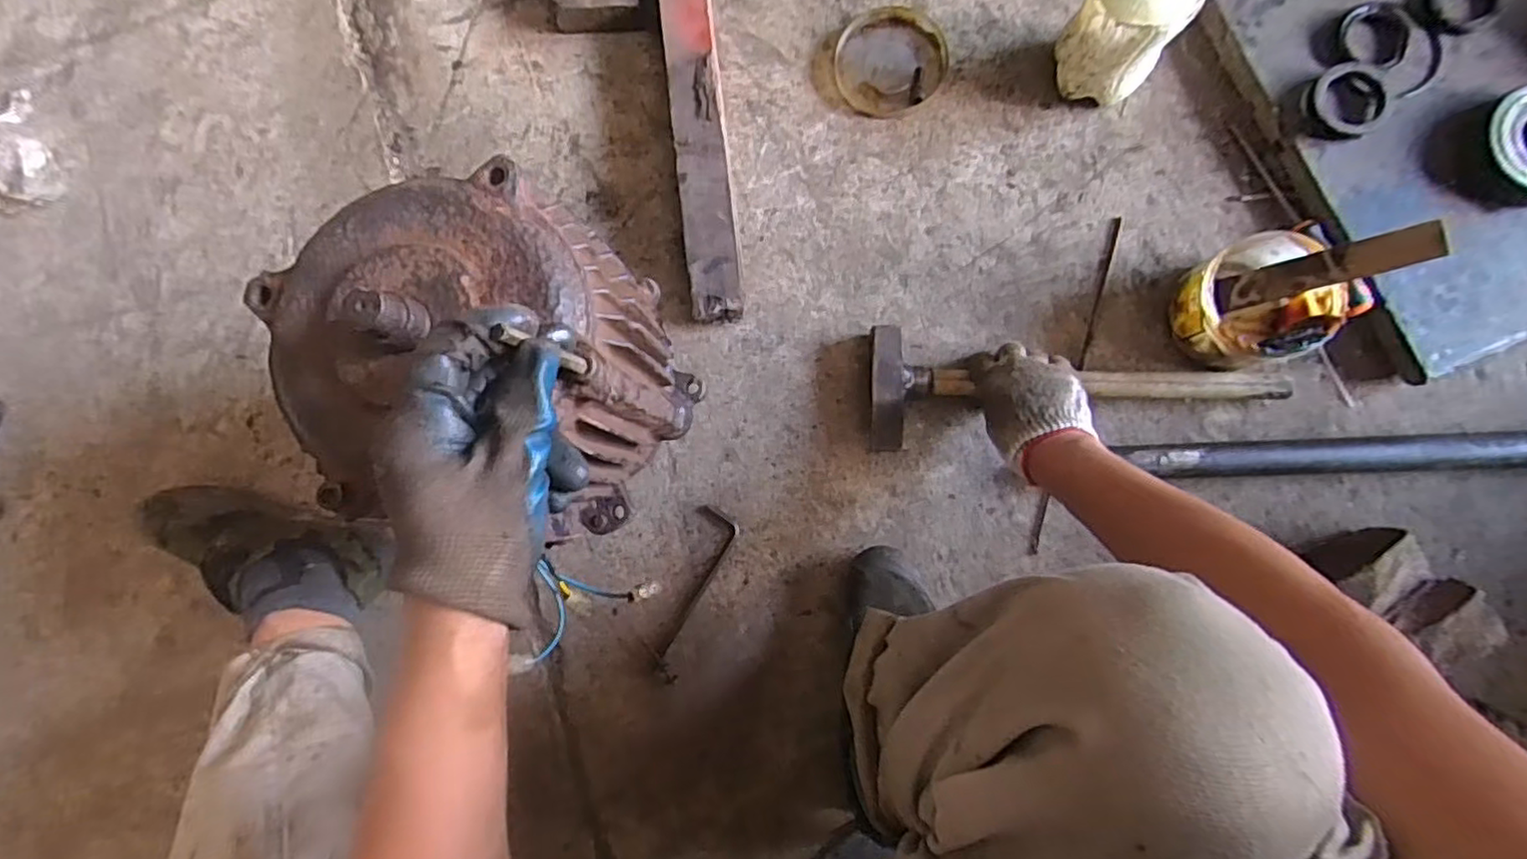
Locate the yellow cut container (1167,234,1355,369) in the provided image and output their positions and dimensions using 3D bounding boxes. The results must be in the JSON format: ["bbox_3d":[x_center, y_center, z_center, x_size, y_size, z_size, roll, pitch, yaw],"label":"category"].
[{"bbox_3d":[0.455,-0.120,0.623,0.114,0.090,0.113,0,85,1],"label":"yellow cut container"}]

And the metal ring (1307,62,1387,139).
[{"bbox_3d":[0.560,-0.314,0.639,0.074,0.013,0.068,0,85,1],"label":"metal ring"}]

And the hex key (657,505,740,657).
[{"bbox_3d":[-0.075,0.154,0.672,0.044,0.004,0.153,25,86,4],"label":"hex key"}]

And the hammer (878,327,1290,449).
[{"bbox_3d":[0.287,-0.050,0.642,0.365,0.035,0.114,-3,85,3],"label":"hammer"}]

